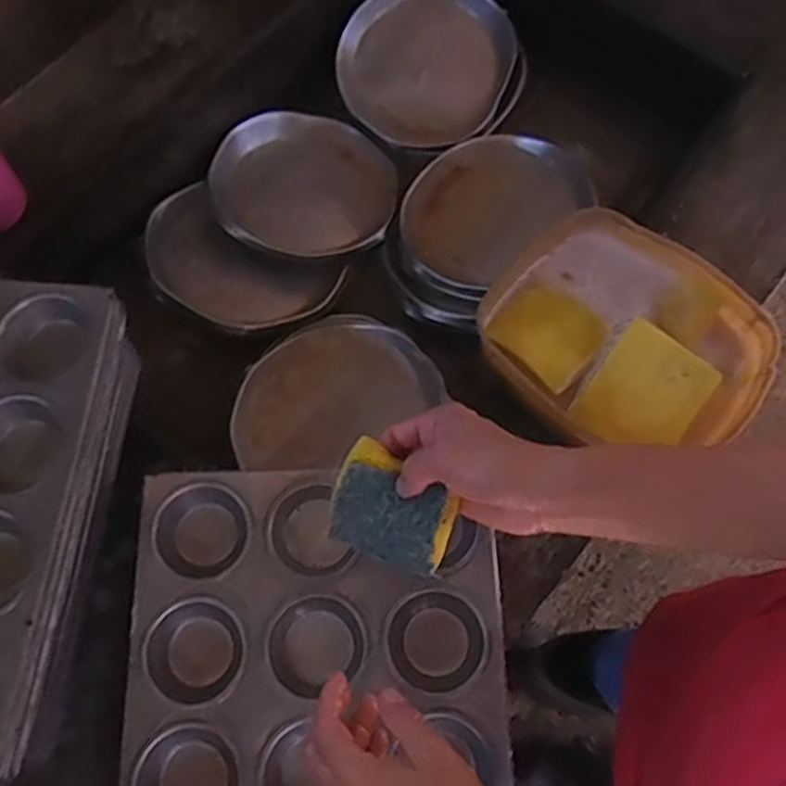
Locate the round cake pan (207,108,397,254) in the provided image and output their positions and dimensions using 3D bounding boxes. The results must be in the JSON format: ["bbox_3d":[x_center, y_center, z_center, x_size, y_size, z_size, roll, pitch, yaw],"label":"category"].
[{"bbox_3d":[-0.094,-0.221,0.766,0.190,0.056,0.175,0,70,1],"label":"round cake pan"}]

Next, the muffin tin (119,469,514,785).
[{"bbox_3d":[-0.052,0.219,0.490,0.252,0.035,0.326,-2,70,0],"label":"muffin tin"}]

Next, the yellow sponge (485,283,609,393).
[{"bbox_3d":[0.125,-0.050,0.564,0.074,0.011,0.075,41,75,14],"label":"yellow sponge"}]

